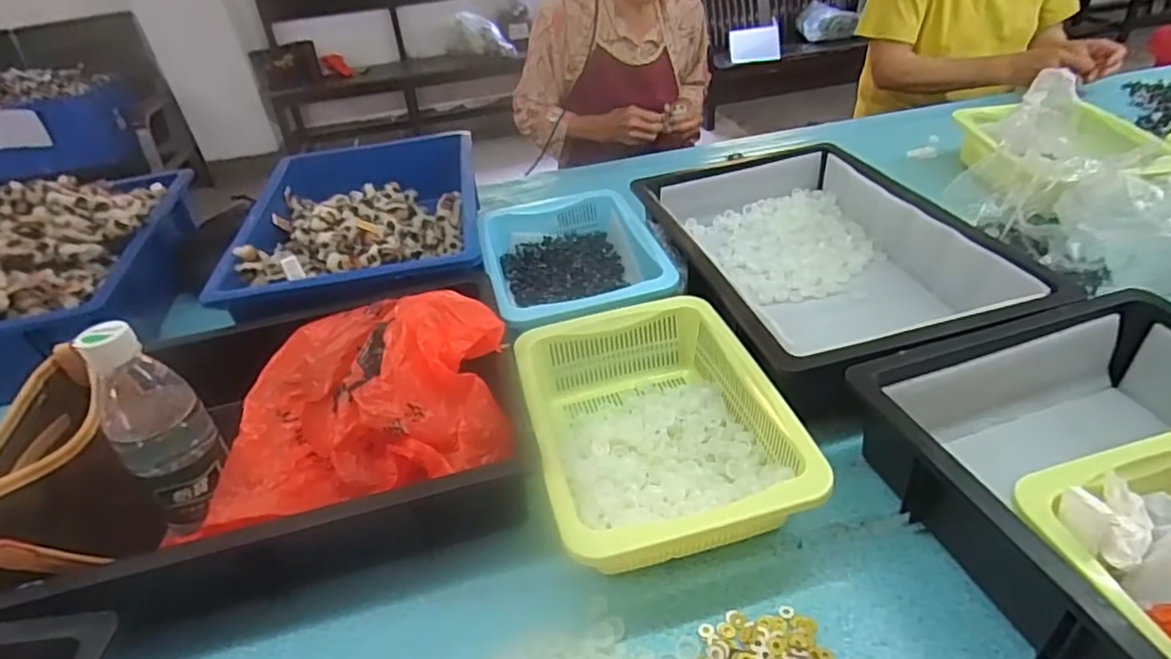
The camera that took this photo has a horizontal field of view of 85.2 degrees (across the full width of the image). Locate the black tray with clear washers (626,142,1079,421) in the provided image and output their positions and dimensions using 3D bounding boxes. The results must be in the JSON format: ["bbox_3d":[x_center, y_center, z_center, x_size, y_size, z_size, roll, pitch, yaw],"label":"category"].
[{"bbox_3d":[0.263,-0.099,0.778,0.306,0.091,0.495,-12,36,-7],"label":"black tray with clear washers"}]

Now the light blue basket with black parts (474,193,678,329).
[{"bbox_3d":[-0.022,-0.088,0.821,0.204,0.070,0.297,-13,36,-8],"label":"light blue basket with black parts"}]

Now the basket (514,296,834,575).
[{"bbox_3d":[0.055,0.081,0.580,0.197,0.075,0.276,-12,36,-7],"label":"basket"}]

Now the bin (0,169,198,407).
[{"bbox_3d":[-0.753,-0.096,0.885,0.292,0.129,0.437,-13,36,-9],"label":"bin"}]

